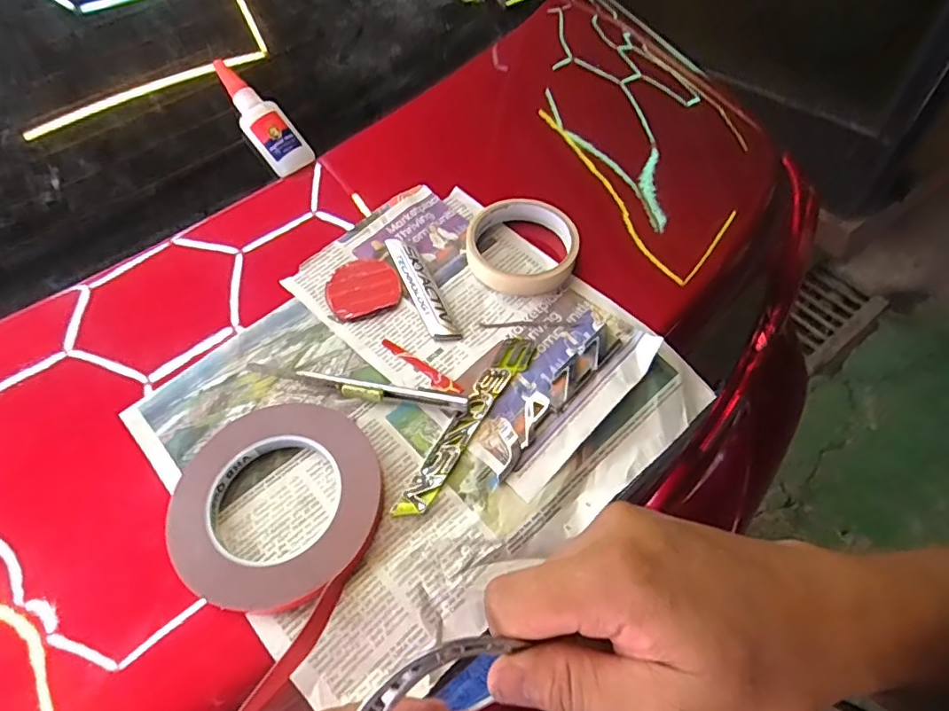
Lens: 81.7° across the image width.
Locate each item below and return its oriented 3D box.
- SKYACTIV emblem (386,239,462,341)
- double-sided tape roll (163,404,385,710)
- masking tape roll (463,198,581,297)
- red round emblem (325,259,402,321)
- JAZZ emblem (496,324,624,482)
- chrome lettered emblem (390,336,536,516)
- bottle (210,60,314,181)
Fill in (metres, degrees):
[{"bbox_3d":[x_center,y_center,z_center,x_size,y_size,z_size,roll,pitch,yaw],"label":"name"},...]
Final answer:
[{"bbox_3d":[-0.041,-0.054,0.430,0.022,0.005,0.109,-23,62,-10],"label":"SKYACTIV emblem"},{"bbox_3d":[-0.115,0.097,0.329,0.125,0.019,0.159,-32,64,-15],"label":"double-sided tape roll"},{"bbox_3d":[0.038,-0.088,0.437,0.087,0.016,0.087,-1,60,2],"label":"masking tape roll"},{"bbox_3d":[-0.087,-0.052,0.426,0.055,0.007,0.050,-1,60,2],"label":"red round emblem"},{"bbox_3d":[0.053,0.024,0.374,0.029,0.009,0.137,36,68,20],"label":"JAZZ emblem"},{"bbox_3d":[-0.003,0.041,0.362,0.022,0.007,0.148,27,65,16],"label":"chrome lettered emblem"},{"bbox_3d":[-0.194,-0.218,0.491,0.039,0.016,0.119,-37,87,-17],"label":"bottle"}]

